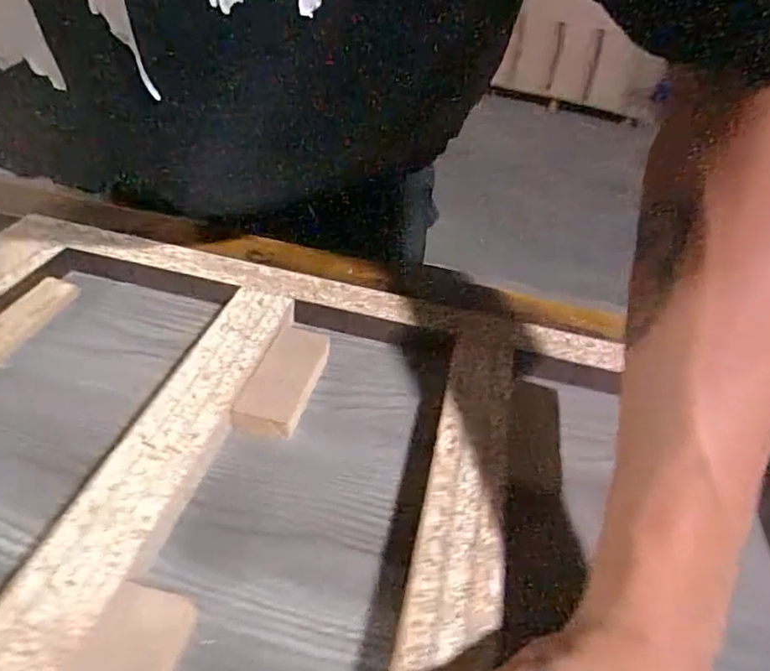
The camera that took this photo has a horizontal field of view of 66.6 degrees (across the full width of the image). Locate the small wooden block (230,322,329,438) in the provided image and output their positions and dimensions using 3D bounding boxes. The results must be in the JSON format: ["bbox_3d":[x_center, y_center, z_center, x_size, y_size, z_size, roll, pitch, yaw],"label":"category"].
[{"bbox_3d":[-0.058,0.025,0.345,0.034,0.015,0.088,13,37,6],"label":"small wooden block"}]

